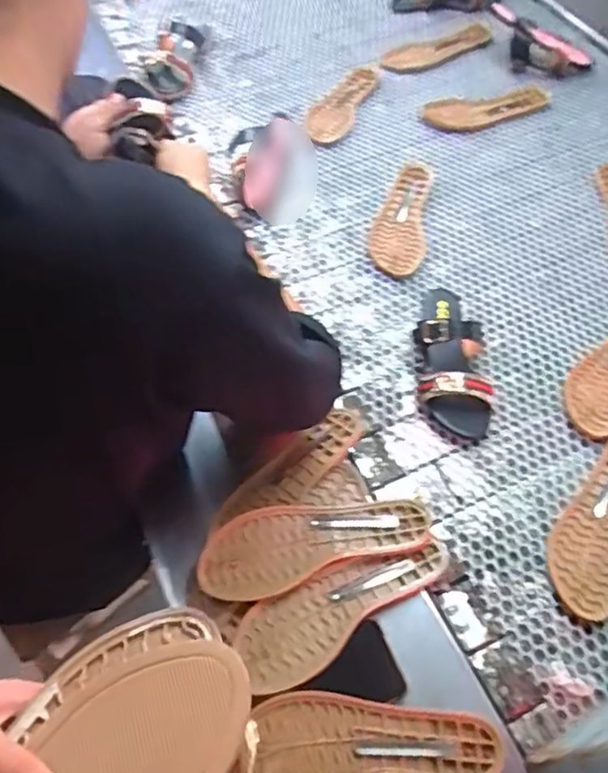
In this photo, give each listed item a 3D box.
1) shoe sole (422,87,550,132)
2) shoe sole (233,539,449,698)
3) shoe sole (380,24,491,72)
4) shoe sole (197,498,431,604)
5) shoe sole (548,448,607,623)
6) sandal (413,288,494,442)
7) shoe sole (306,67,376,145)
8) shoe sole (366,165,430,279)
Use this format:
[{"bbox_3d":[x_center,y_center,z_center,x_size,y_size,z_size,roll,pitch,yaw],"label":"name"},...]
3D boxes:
[{"bbox_3d":[0.324,-0.487,1.102,0.218,0.016,0.090,-7,58,-2],"label":"shoe sole"},{"bbox_3d":[0.043,0.215,0.611,0.223,0.017,0.080,-22,60,-13],"label":"shoe sole"},{"bbox_3d":[0.246,-0.661,1.206,0.209,0.023,0.088,-19,59,-10],"label":"shoe sole"},{"bbox_3d":[0.010,0.155,0.644,0.234,0.018,0.081,-15,58,-9],"label":"shoe sole"},{"bbox_3d":[0.335,0.142,0.693,0.080,0.014,0.237,25,62,17],"label":"shoe sole"},{"bbox_3d":[0.186,-0.049,0.792,0.085,0.069,0.225,1,58,3],"label":"sandal"},{"bbox_3d":[0.070,-0.509,1.120,0.078,0.017,0.230,23,61,15],"label":"shoe sole"},{"bbox_3d":[0.147,-0.257,0.956,0.083,0.011,0.231,8,58,7],"label":"shoe sole"}]

